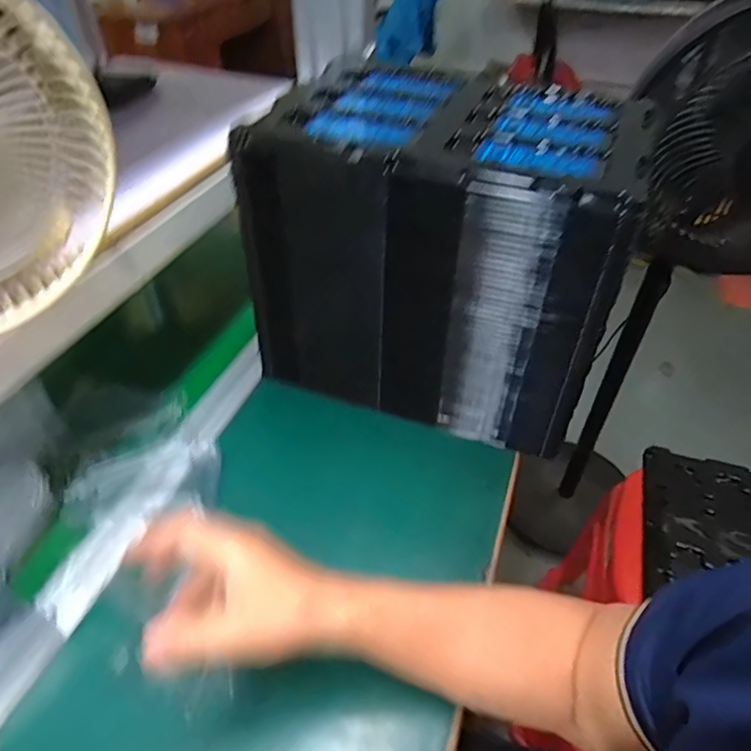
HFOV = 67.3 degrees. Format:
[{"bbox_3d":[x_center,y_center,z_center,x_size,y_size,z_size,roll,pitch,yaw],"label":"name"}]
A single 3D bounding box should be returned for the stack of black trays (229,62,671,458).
[{"bbox_3d":[0.065,-0.131,0.589,0.326,0.278,0.233,12,44,14],"label":"stack of black trays"}]

